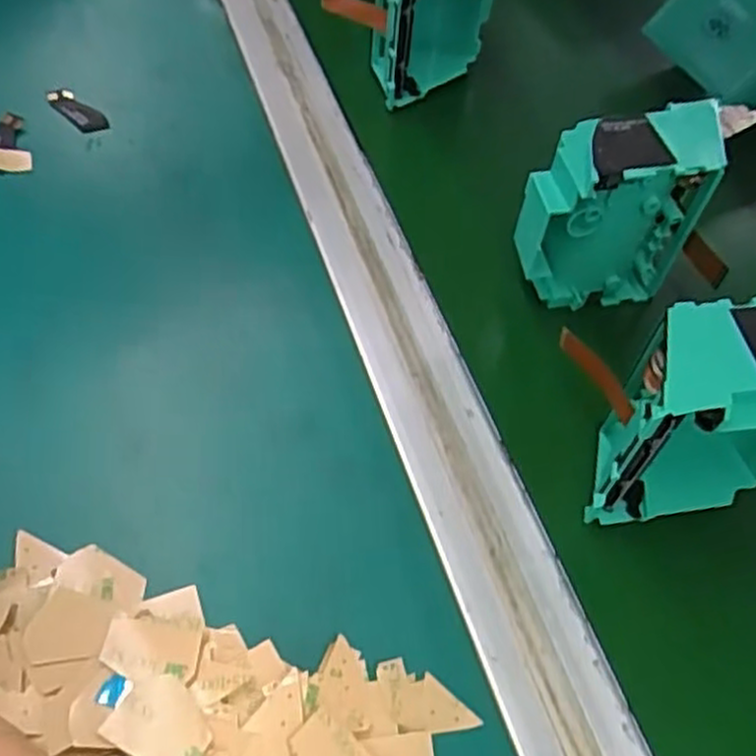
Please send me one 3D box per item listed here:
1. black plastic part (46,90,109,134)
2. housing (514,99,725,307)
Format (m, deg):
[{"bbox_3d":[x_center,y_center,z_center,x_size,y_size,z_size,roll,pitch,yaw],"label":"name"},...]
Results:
[{"bbox_3d":[-0.150,-0.133,0.385,0.040,0.006,0.013,40,61,21],"label":"black plastic part"},{"bbox_3d":[0.092,-0.067,0.312,0.069,0.070,0.039,-3,55,-8],"label":"housing"}]

